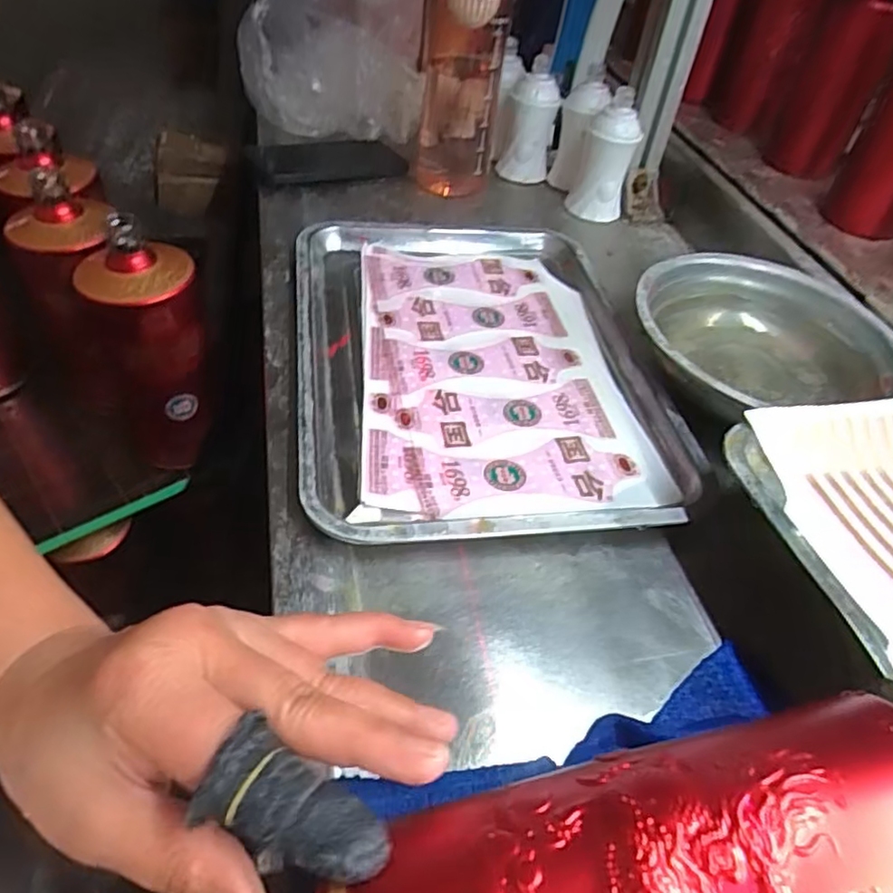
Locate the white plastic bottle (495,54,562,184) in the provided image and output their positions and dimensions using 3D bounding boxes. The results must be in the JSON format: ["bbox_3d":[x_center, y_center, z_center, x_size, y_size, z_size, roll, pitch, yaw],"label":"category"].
[{"bbox_3d":[0.091,-0.350,0.707,0.056,0.116,0.052,15,45,5],"label":"white plastic bottle"}]

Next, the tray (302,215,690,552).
[{"bbox_3d":[0.021,-0.072,0.476,0.251,0.027,0.334,-3,48,-9],"label":"tray"}]

